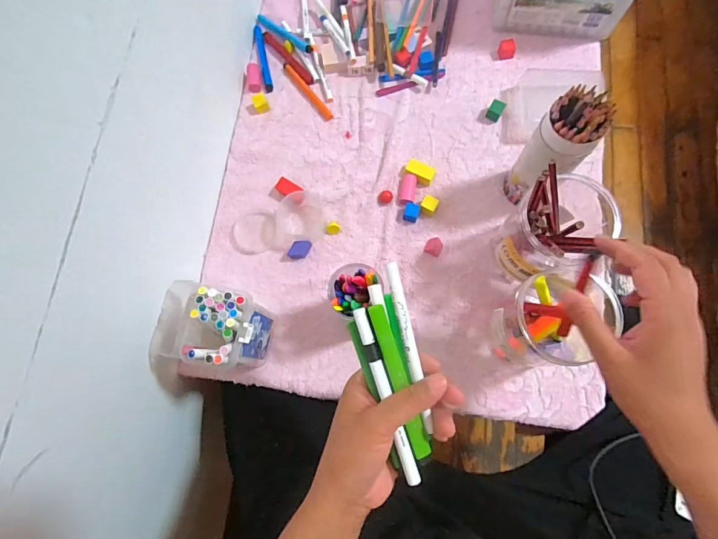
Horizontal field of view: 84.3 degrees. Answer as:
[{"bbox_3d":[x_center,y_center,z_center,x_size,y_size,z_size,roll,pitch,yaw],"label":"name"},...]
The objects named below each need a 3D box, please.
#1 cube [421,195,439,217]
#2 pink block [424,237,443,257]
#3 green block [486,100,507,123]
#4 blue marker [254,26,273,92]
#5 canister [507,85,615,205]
[{"bbox_3d":[0.098,-0.089,0.554,0.020,0.021,0.019,27,79,11],"label":"cube"},{"bbox_3d":[0.104,-0.032,0.546,0.022,0.011,0.024,22,79,10],"label":"pink block"},{"bbox_3d":[0.198,-0.230,0.576,0.020,0.022,0.020,24,79,10],"label":"green block"},{"bbox_3d":[-0.157,-0.347,0.651,0.014,0.008,0.132,-14,75,1],"label":"blue marker"},{"bbox_3d":[0.221,-0.135,0.479,0.067,0.181,0.064,0,75,0],"label":"canister"}]

